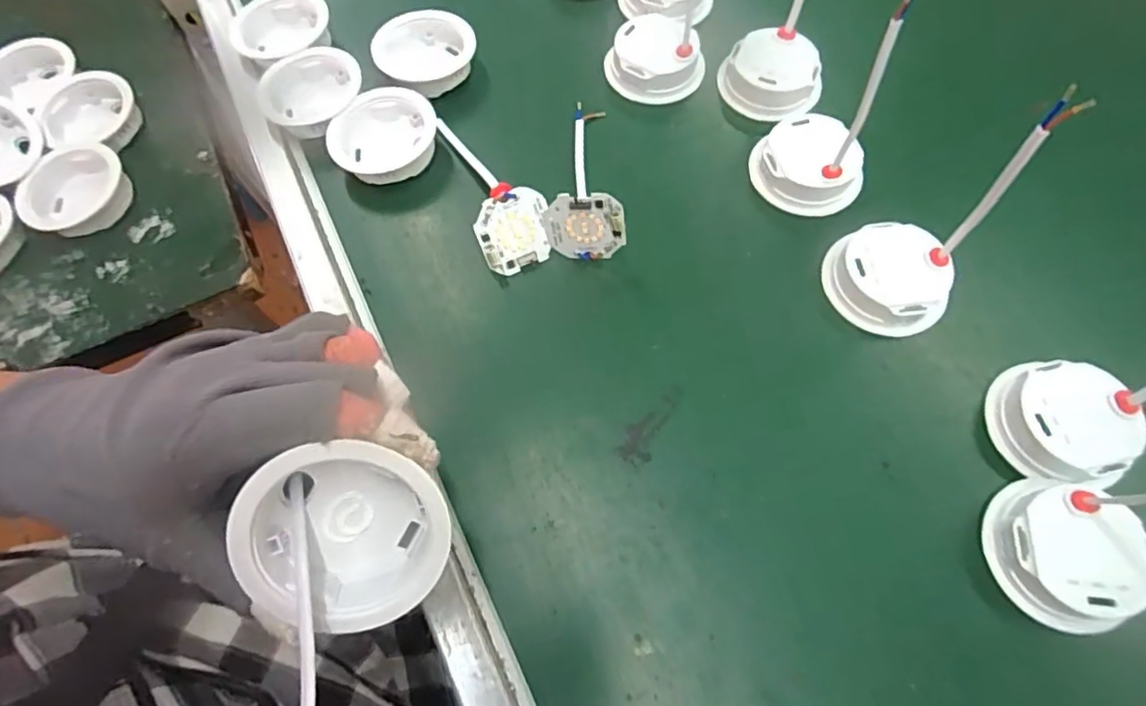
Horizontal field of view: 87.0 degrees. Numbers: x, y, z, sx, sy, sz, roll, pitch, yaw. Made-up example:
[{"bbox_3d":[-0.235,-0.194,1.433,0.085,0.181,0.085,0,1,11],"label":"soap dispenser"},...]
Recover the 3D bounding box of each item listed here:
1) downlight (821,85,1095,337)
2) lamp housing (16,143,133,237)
[{"bbox_3d":[0.188,-0.067,0.311,0.058,0.140,0.069,-37,71,-15],"label":"downlight"},{"bbox_3d":[-0.358,-0.116,0.436,0.062,0.019,0.069,16,67,7],"label":"lamp housing"}]

